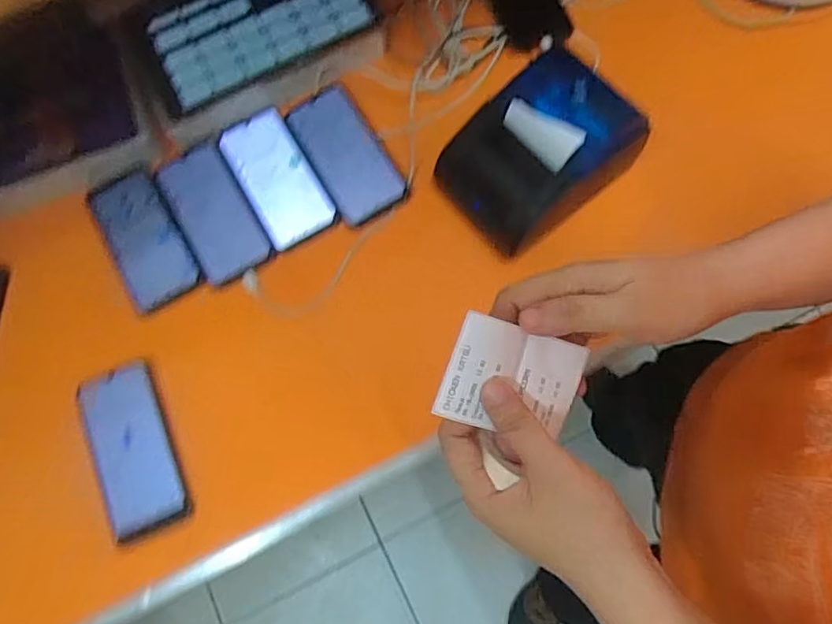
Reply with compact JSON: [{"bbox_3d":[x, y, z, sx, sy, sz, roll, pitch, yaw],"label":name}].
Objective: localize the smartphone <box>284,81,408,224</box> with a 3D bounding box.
[{"bbox_3d":[-0.080,-0.178,0.644,0.078,0.014,0.164,-30,75,-3],"label":"smartphone"}]

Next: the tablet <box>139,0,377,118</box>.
[{"bbox_3d":[-0.185,-0.339,0.666,0.258,0.020,0.148,-25,75,-4],"label":"tablet"}]

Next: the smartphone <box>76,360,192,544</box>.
[{"bbox_3d":[-0.286,0.137,0.576,0.075,0.012,0.166,-21,73,-18],"label":"smartphone"}]

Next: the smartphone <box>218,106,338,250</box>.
[{"bbox_3d":[-0.158,-0.151,0.647,0.084,0.007,0.166,-32,75,5],"label":"smartphone"}]

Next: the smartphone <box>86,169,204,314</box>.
[{"bbox_3d":[-0.304,-0.081,0.636,0.082,0.006,0.153,-30,81,-1],"label":"smartphone"}]

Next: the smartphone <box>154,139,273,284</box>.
[{"bbox_3d":[-0.227,-0.114,0.638,0.080,0.011,0.162,-29,74,-5],"label":"smartphone"}]

